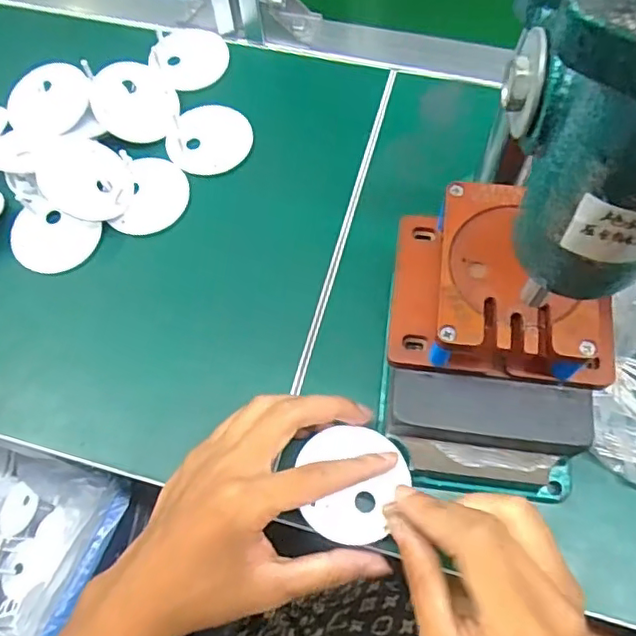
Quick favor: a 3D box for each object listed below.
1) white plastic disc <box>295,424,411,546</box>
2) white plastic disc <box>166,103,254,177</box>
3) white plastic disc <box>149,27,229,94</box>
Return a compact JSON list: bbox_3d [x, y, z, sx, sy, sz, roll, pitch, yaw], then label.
[{"bbox_3d":[0.016,0.088,0.317,0.058,0.004,0.060,2,63,-4],"label":"white plastic disc"},{"bbox_3d":[-0.079,-0.134,0.441,0.056,0.006,0.063,34,71,5],"label":"white plastic disc"},{"bbox_3d":[-0.102,-0.210,0.470,0.061,0.012,0.061,-1,66,3],"label":"white plastic disc"}]

